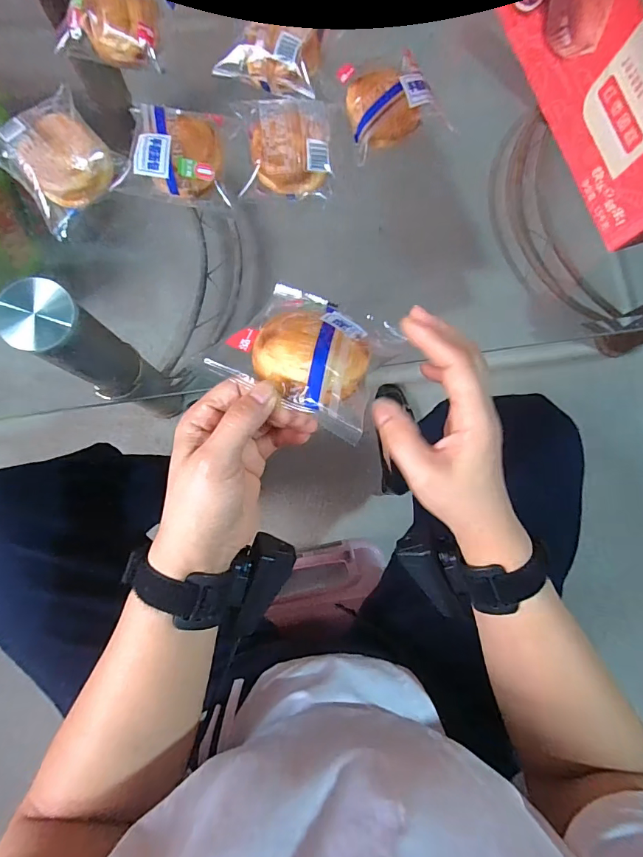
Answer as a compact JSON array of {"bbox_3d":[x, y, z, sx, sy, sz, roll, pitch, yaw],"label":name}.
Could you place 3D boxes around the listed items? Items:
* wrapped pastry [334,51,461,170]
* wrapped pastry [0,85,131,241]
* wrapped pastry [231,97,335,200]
[{"bbox_3d":[0.073,-0.342,0.439,0.094,0.033,0.097,-17,83,-6],"label":"wrapped pastry"},{"bbox_3d":[-0.261,-0.268,0.413,0.104,0.047,0.116,-44,87,-8],"label":"wrapped pastry"},{"bbox_3d":[-0.035,-0.286,0.428,0.093,0.042,0.095,-5,82,-4],"label":"wrapped pastry"}]

